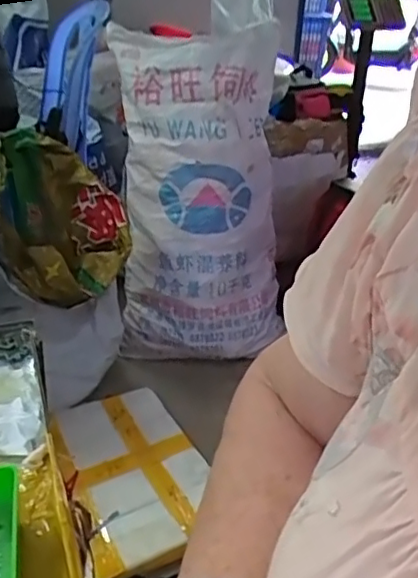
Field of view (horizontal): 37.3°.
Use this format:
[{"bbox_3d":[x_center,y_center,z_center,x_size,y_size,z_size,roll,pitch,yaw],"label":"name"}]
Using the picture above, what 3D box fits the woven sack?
[{"bbox_3d":[-0.010,-0.177,1.476,0.398,0.790,0.177,4,29,1],"label":"woven sack"}]

